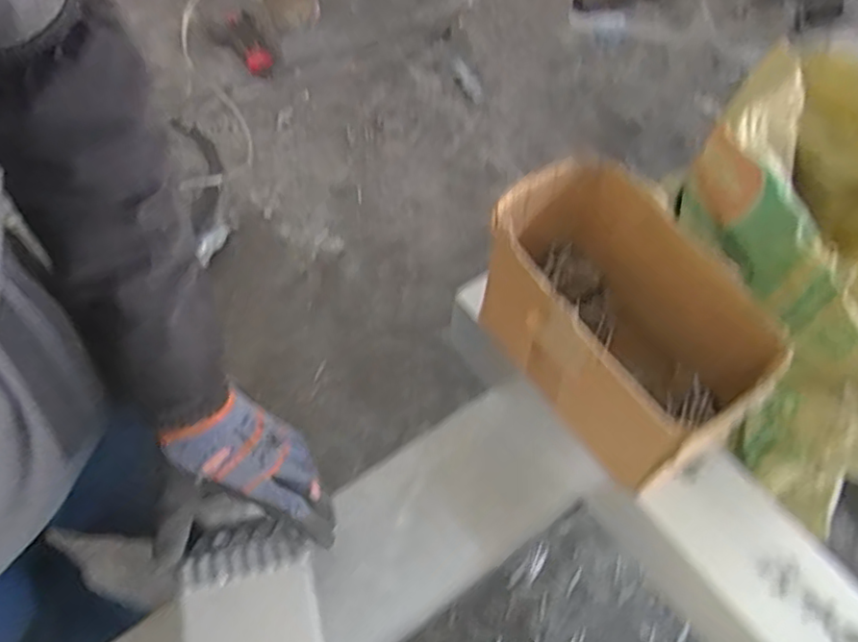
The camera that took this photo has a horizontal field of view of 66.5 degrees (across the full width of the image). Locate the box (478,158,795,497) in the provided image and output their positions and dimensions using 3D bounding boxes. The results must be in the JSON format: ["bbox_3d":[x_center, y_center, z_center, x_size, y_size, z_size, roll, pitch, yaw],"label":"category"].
[{"bbox_3d":[0.163,0.003,0.592,0.137,0.162,0.255,-25,63,-17],"label":"box"}]

